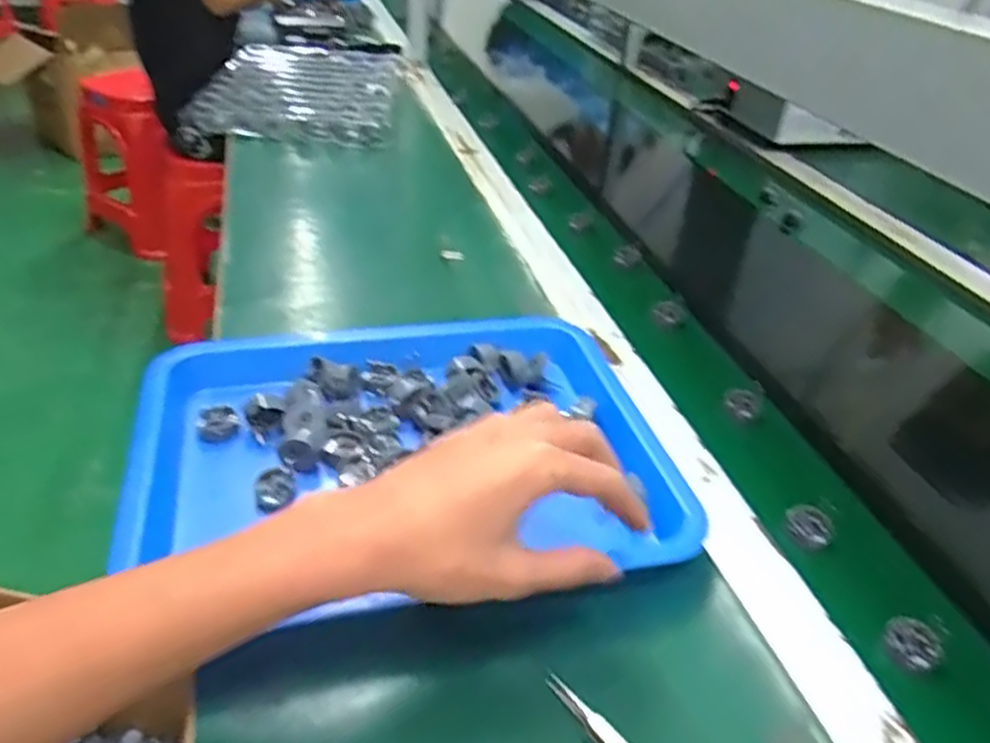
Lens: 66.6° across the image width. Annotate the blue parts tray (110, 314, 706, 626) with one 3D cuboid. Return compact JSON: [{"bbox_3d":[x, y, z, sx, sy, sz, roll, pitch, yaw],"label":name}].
[{"bbox_3d":[-0.065,0.053,0.503,0.331,0.044,0.252,-2,35,-13],"label":"blue parts tray"}]

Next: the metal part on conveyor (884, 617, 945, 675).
[{"bbox_3d":[0.234,0.153,0.422,0.024,0.013,0.030,-25,45,-38],"label":"metal part on conveyor"}]

